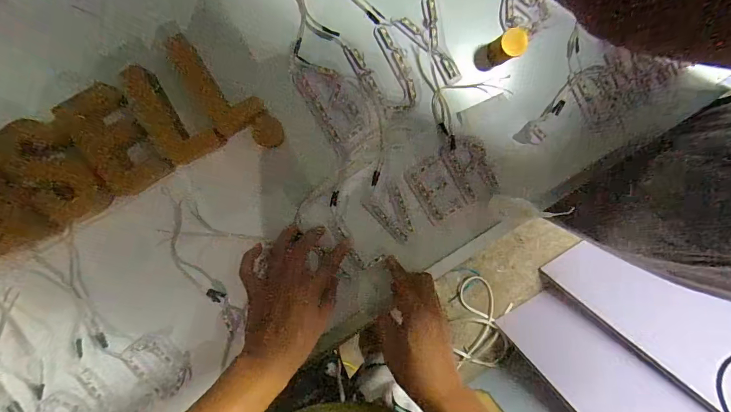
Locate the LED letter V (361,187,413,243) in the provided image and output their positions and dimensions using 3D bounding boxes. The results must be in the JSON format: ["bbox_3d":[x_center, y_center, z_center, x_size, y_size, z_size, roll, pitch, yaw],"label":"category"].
[{"bbox_3d":[0.037,0.015,0.489,0.046,0.004,0.069,-33,101,-3],"label":"LED letter V"}]

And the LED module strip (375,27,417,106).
[{"bbox_3d":[0.040,-0.173,0.466,0.018,0.008,0.100,-27,101,-5],"label":"LED module strip"}]

